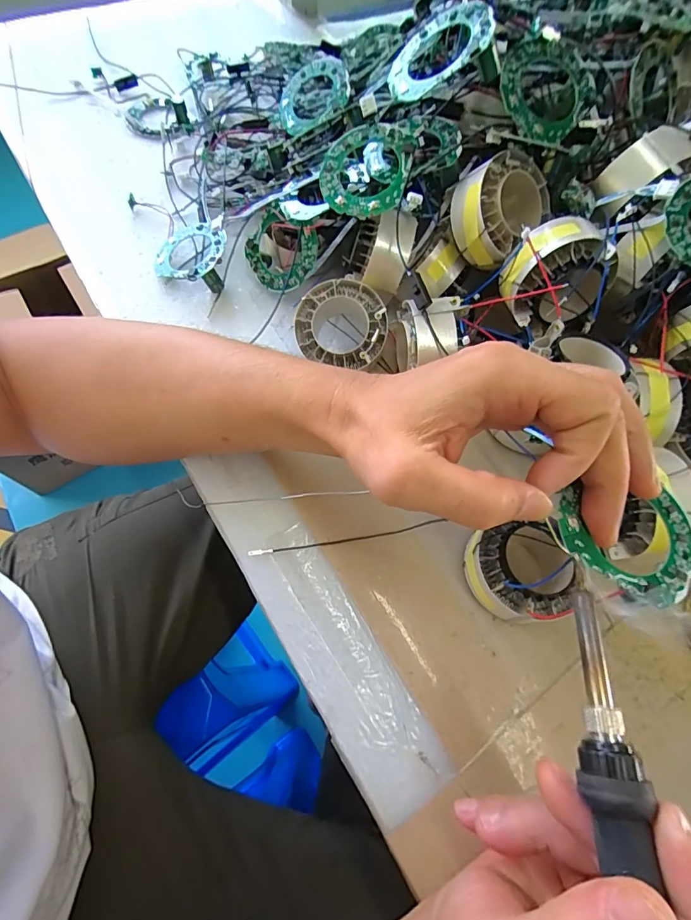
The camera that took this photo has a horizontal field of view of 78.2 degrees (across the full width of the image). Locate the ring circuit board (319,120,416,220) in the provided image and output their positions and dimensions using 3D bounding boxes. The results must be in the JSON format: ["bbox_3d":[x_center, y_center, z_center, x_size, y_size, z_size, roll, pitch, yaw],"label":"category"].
[{"bbox_3d":[0.015,-0.191,0.281,0.060,0.011,0.064,1,83,14],"label":"ring circuit board"}]

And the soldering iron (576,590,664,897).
[{"bbox_3d":[0.084,0.139,0.126,0.019,0.015,0.192,7,62,0],"label":"soldering iron"}]

